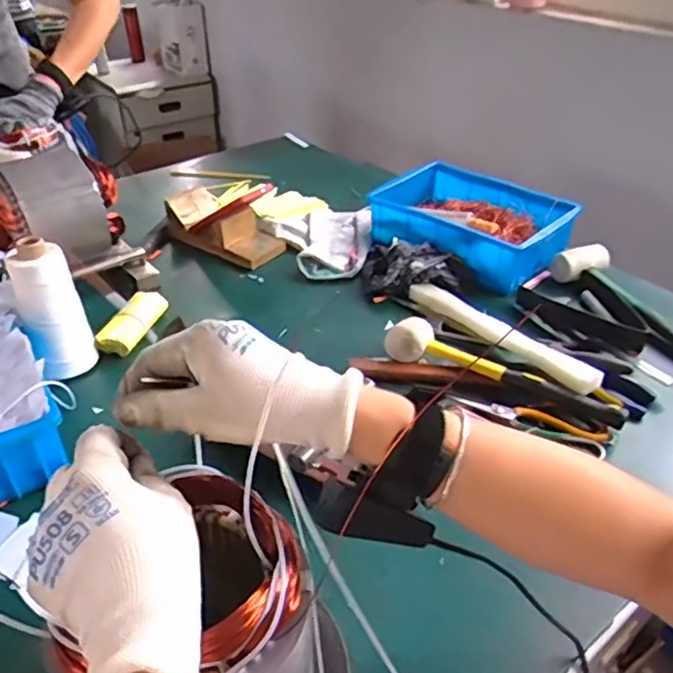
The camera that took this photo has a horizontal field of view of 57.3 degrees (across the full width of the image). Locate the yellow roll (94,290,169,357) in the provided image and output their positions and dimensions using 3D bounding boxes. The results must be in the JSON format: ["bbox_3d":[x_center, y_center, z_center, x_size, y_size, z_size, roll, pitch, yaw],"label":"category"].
[{"bbox_3d":[-0.267,-0.020,0.819,0.049,0.032,0.129,11,37,14],"label":"yellow roll"}]

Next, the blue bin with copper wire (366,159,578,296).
[{"bbox_3d":[0.221,-0.193,1.025,0.306,0.072,0.218,25,43,30],"label":"blue bin with copper wire"}]

